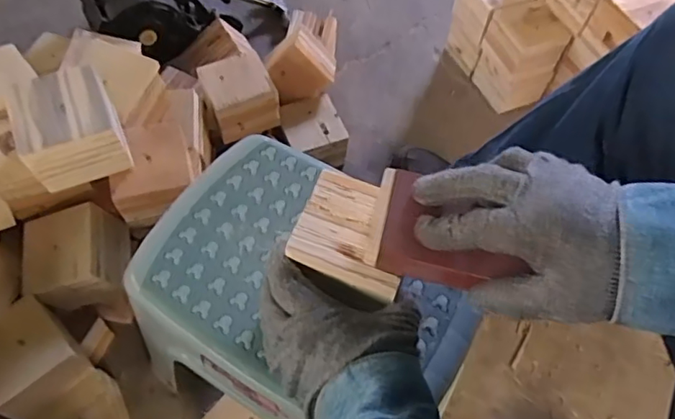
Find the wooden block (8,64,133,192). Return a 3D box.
[{"bbox_3d":[-0.289,-0.088,0.612,0.099,0.069,0.097,-24,65,-16],"label":"wooden block"}]

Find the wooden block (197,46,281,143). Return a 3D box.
[{"bbox_3d":[-0.145,-0.169,0.841,0.096,0.073,0.092,-23,65,-16],"label":"wooden block"}]

